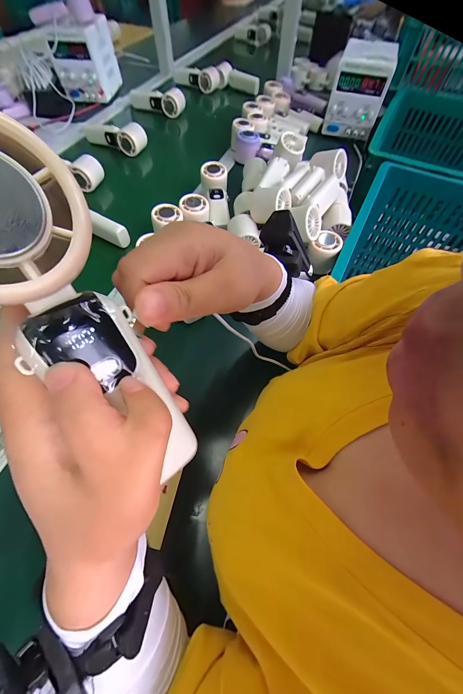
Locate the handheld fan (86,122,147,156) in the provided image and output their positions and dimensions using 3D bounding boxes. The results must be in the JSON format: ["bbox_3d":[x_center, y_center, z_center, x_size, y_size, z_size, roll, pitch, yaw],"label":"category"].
[{"bbox_3d":[-0.307,-0.557,0.691,0.186,0.071,0.057,23,63,11],"label":"handheld fan"}]

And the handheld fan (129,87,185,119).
[{"bbox_3d":[-0.235,-0.778,0.825,0.189,0.074,0.056,19,63,9],"label":"handheld fan"}]

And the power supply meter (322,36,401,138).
[{"bbox_3d":[0.341,-0.683,0.689,0.130,0.157,0.176,20,63,9],"label":"power supply meter"}]

